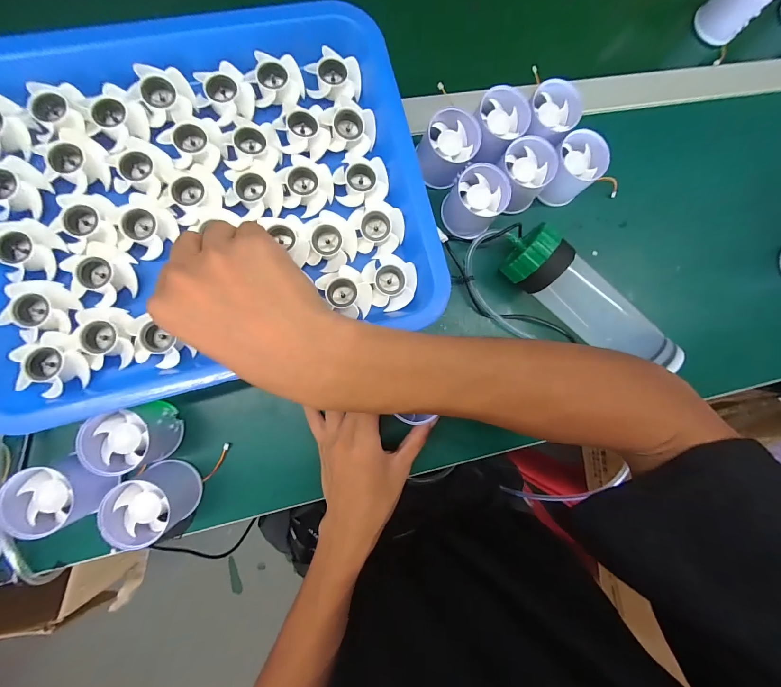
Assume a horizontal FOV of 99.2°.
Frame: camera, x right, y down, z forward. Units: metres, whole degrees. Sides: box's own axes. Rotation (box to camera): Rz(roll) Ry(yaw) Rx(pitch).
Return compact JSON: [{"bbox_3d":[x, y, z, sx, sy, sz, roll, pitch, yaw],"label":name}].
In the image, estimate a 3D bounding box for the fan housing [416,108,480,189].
[{"bbox_3d":[0.056,-0.191,0.328,0.052,0.043,0.052,43,82,-2],"label":"fan housing"}]

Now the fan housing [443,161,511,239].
[{"bbox_3d":[0.084,-0.140,0.331,0.051,0.051,0.051,1,85,-7],"label":"fan housing"}]

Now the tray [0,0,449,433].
[{"bbox_3d":[-0.144,-0.107,0.261,0.324,0.056,0.265,-16,88,-8],"label":"tray"}]

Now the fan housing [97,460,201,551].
[{"bbox_3d":[-0.199,0.134,0.280,0.054,0.047,0.053,1,85,-7],"label":"fan housing"}]

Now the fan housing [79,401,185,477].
[{"bbox_3d":[-0.216,0.080,0.281,0.053,0.048,0.050,1,85,-7],"label":"fan housing"}]

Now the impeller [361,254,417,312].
[{"bbox_3d":[0.001,-0.049,0.264,0.040,0.012,0.041,1,85,-7],"label":"impeller"}]

